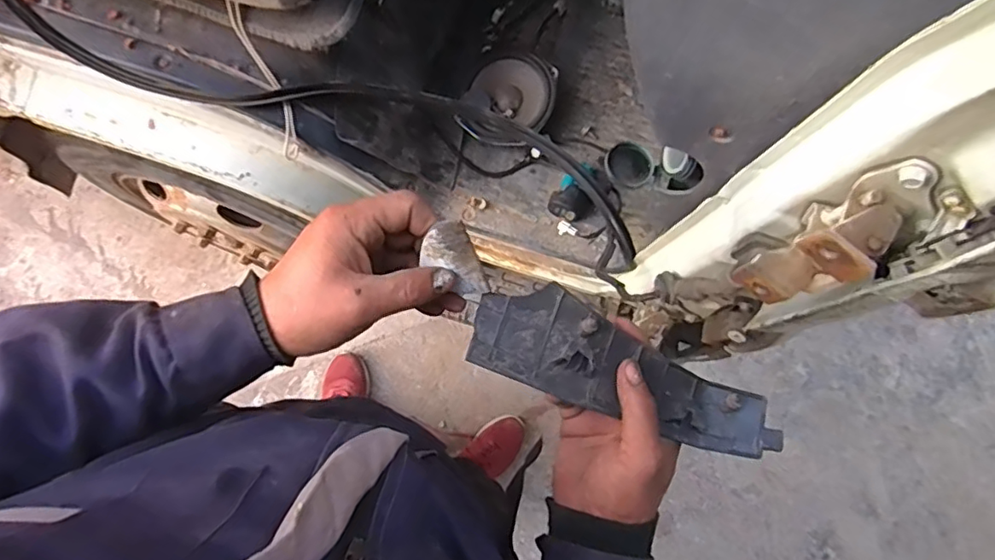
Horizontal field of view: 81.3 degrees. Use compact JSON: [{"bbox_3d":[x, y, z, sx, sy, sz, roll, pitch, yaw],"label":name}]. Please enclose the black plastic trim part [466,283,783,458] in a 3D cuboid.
[{"bbox_3d":[0.093,0.068,0.422,0.223,0.020,0.070,23,79,-1],"label":"black plastic trim part"}]

